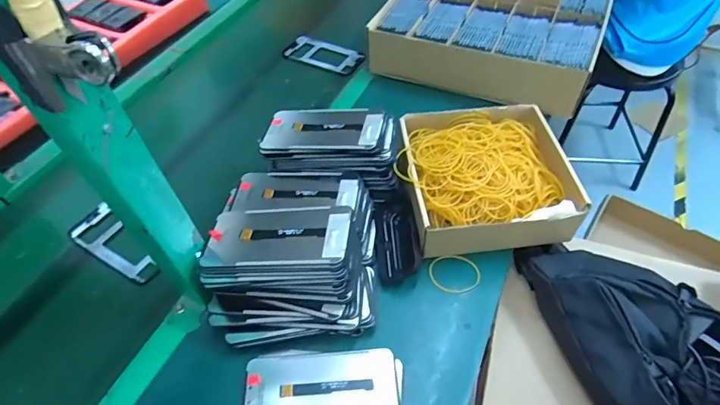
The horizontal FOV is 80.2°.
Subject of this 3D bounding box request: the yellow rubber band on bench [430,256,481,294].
[{"bbox_3d":[0.114,0.086,0.517,0.058,0.006,0.052,-15,54,-11],"label":"yellow rubber band on bench"}]

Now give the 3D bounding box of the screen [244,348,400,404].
[{"bbox_3d":[-0.040,0.191,0.436,0.154,0.007,0.073,-5,55,1],"label":"screen"}]

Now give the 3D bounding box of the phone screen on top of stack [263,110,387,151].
[{"bbox_3d":[-0.048,-0.095,0.548,0.155,0.006,0.073,1,51,16],"label":"phone screen on top of stack"}]

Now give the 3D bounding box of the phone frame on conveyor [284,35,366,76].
[{"bbox_3d":[-0.069,-0.294,0.844,0.168,0.007,0.085,23,56,20],"label":"phone frame on conveyor"}]

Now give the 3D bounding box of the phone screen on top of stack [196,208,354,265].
[{"bbox_3d":[-0.088,0.034,0.449,0.158,0.011,0.070,-3,51,12],"label":"phone screen on top of stack"}]

